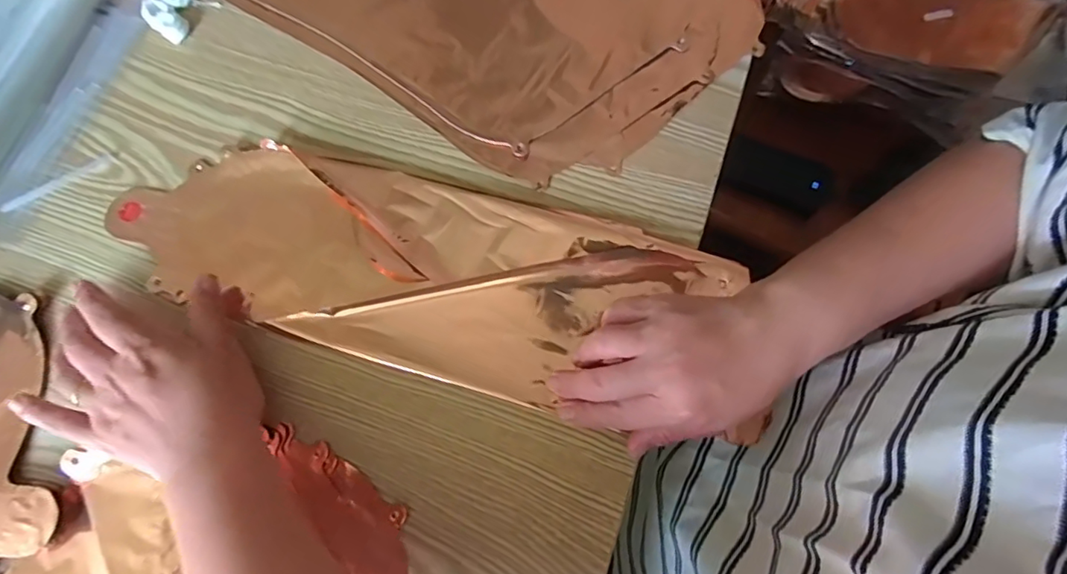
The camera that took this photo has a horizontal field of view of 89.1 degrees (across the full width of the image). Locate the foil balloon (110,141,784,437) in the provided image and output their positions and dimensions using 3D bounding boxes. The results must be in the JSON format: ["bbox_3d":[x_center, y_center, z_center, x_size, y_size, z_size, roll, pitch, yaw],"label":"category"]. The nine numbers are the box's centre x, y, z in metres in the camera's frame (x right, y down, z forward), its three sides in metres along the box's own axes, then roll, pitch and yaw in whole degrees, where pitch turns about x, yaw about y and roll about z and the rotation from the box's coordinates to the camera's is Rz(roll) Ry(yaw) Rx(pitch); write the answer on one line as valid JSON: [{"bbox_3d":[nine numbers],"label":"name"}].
[{"bbox_3d":[-0.076,-0.012,0.371,0.423,0.015,0.140,10,74,4],"label":"foil balloon"}]

